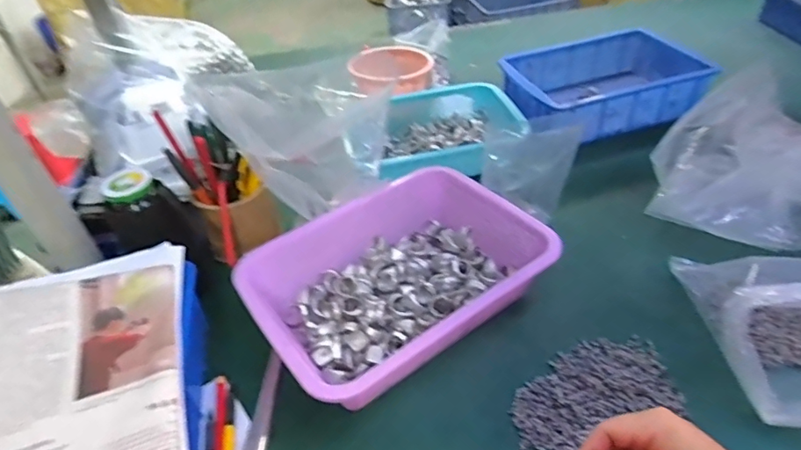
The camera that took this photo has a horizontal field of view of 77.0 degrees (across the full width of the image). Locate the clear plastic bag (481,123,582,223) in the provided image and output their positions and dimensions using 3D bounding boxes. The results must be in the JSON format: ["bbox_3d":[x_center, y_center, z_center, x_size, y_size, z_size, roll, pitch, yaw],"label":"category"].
[{"bbox_3d":[0.164,-0.081,0.635,0.123,0.130,0.072,-52,43,0],"label":"clear plastic bag"}]

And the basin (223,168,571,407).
[{"bbox_3d":[-0.005,0.057,0.552,0.295,0.077,0.215,-27,44,-22],"label":"basin"}]

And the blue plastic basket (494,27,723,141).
[{"bbox_3d":[0.304,-0.225,0.801,0.259,0.090,0.206,-11,40,-5],"label":"blue plastic basket"}]

